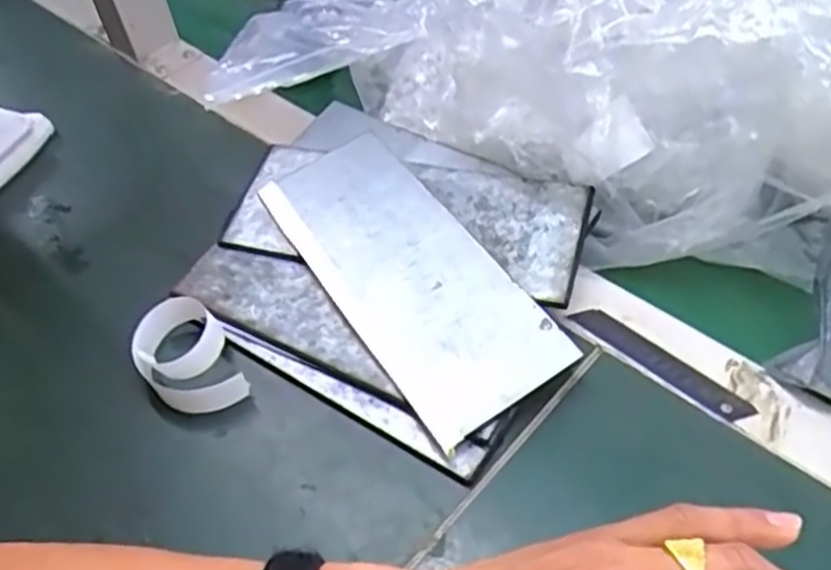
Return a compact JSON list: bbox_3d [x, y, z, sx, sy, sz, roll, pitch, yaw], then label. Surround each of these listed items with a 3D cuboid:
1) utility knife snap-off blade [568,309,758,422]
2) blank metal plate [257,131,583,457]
[{"bbox_3d":[0.127,0.040,0.400,0.098,0.004,0.015,35,73,28],"label":"utility knife snap-off blade"},{"bbox_3d":[-0.006,-0.010,0.423,0.086,0.008,0.204,-31,58,-15],"label":"blank metal plate"}]

